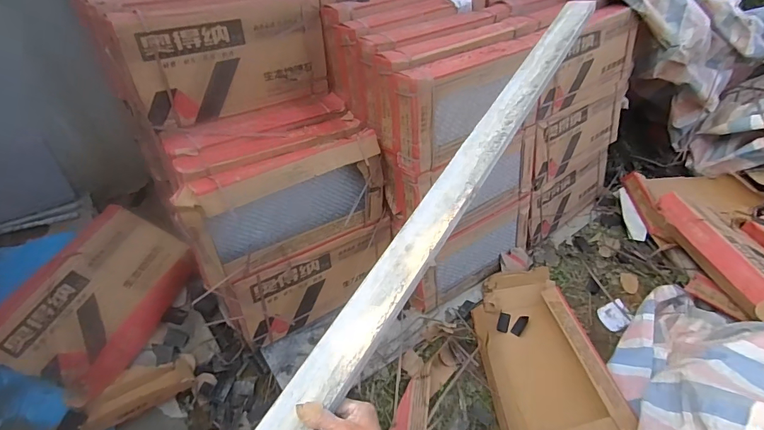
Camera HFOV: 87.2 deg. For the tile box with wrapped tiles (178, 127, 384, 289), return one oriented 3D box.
[{"bbox_3d":[-0.279,-0.036,1.275,0.657,0.326,0.088,-25,35,-29],"label":"tile box with wrapped tiles"}]

